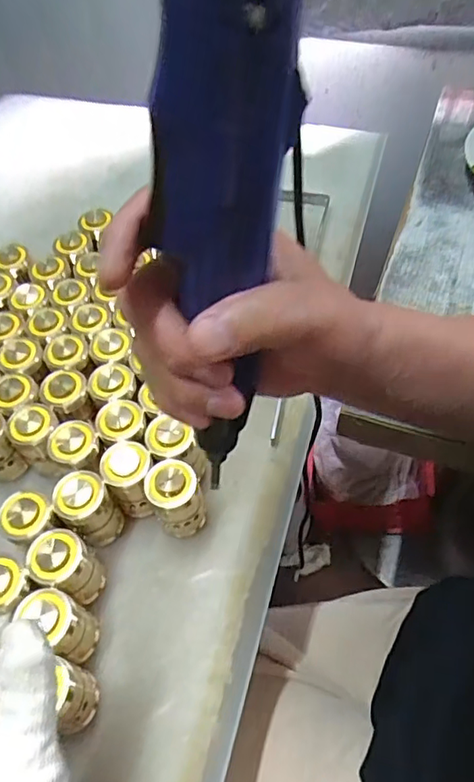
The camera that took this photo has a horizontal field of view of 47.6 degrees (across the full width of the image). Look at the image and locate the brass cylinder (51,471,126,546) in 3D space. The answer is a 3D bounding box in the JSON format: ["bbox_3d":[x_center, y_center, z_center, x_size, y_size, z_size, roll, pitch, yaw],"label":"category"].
[{"bbox_3d":[-0.110,0.095,0.413,0.035,0.079,0.031,-39,60,-21],"label":"brass cylinder"}]

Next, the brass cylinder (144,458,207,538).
[{"bbox_3d":[-0.046,0.084,0.409,0.036,0.073,0.035,-3,54,3],"label":"brass cylinder"}]

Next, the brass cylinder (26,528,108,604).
[{"bbox_3d":[-0.121,0.129,0.389,0.035,0.080,0.036,-3,54,3],"label":"brass cylinder"}]

